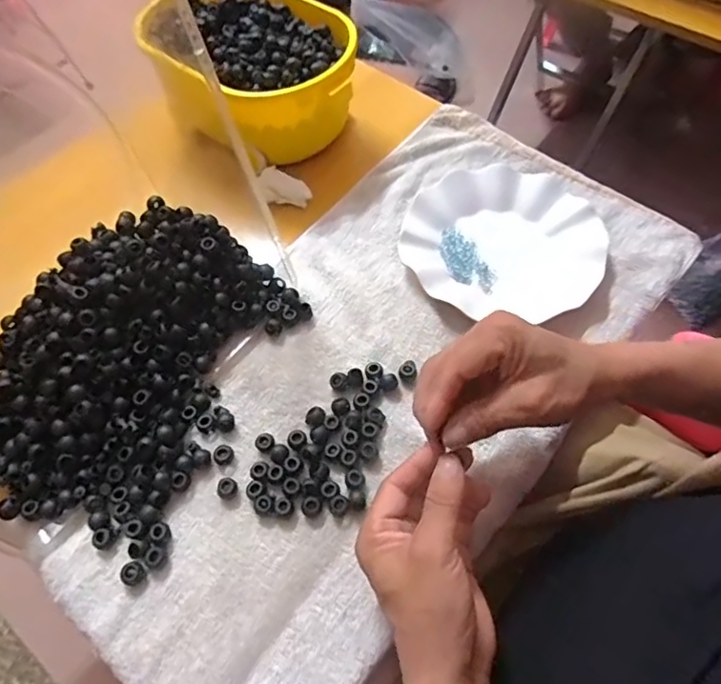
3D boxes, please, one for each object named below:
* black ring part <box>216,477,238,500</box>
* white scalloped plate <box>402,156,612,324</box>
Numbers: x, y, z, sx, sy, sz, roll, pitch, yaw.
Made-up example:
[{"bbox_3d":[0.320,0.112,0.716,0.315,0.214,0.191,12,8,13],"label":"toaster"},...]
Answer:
[{"bbox_3d":[-0.102,0.111,0.419,0.015,0.010,0.015,-1,59,1],"label":"black ring part"},{"bbox_3d":[0.140,-0.099,0.536,0.180,0.032,0.180,-1,59,1],"label":"white scalloped plate"}]

